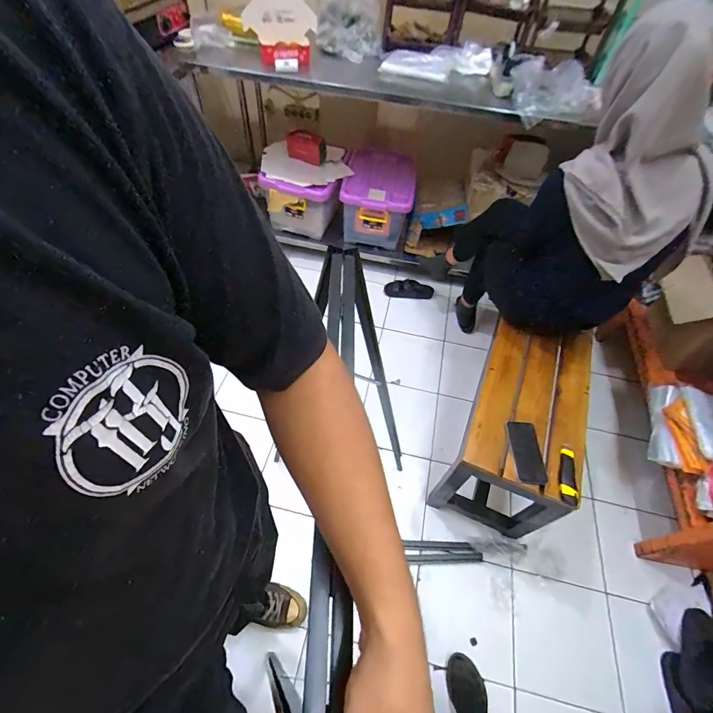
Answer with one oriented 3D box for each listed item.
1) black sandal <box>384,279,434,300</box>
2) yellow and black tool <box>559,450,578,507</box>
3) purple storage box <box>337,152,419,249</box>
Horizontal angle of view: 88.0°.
[{"bbox_3d":[0.261,-0.325,1.838,0.241,0.065,0.089,13,54,5],"label":"black sandal"},{"bbox_3d":[0.512,0.287,0.893,0.038,0.024,0.139,15,54,6],"label":"yellow and black tool"},{"bbox_3d":[0.104,-0.751,1.796,0.323,0.322,0.331,10,54,3],"label":"purple storage box"}]

